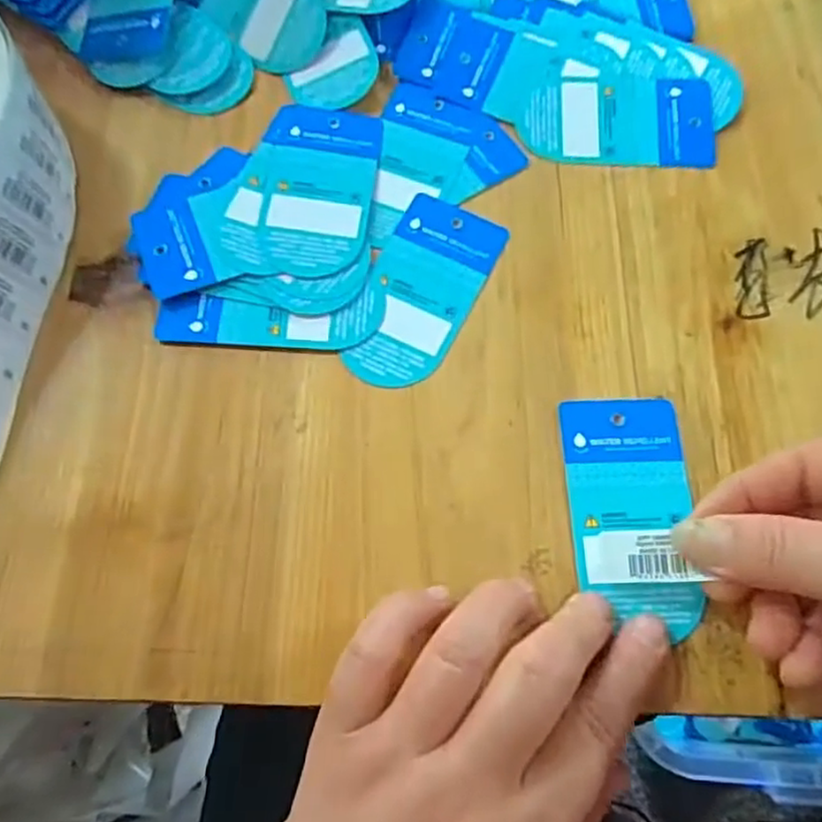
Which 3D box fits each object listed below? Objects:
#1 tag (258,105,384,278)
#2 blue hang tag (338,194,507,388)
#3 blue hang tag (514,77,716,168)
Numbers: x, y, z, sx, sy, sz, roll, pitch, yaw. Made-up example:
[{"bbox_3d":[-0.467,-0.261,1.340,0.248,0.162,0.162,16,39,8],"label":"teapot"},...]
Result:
[{"bbox_3d":[-0.042,-0.101,0.310,0.051,0.004,0.093,5,68,0],"label":"tag"},{"bbox_3d":[0.004,-0.052,0.294,0.046,0.004,0.093,26,70,8],"label":"blue hang tag"},{"bbox_3d":[0.099,-0.140,0.330,0.092,0.004,0.047,1,76,-1],"label":"blue hang tag"}]

